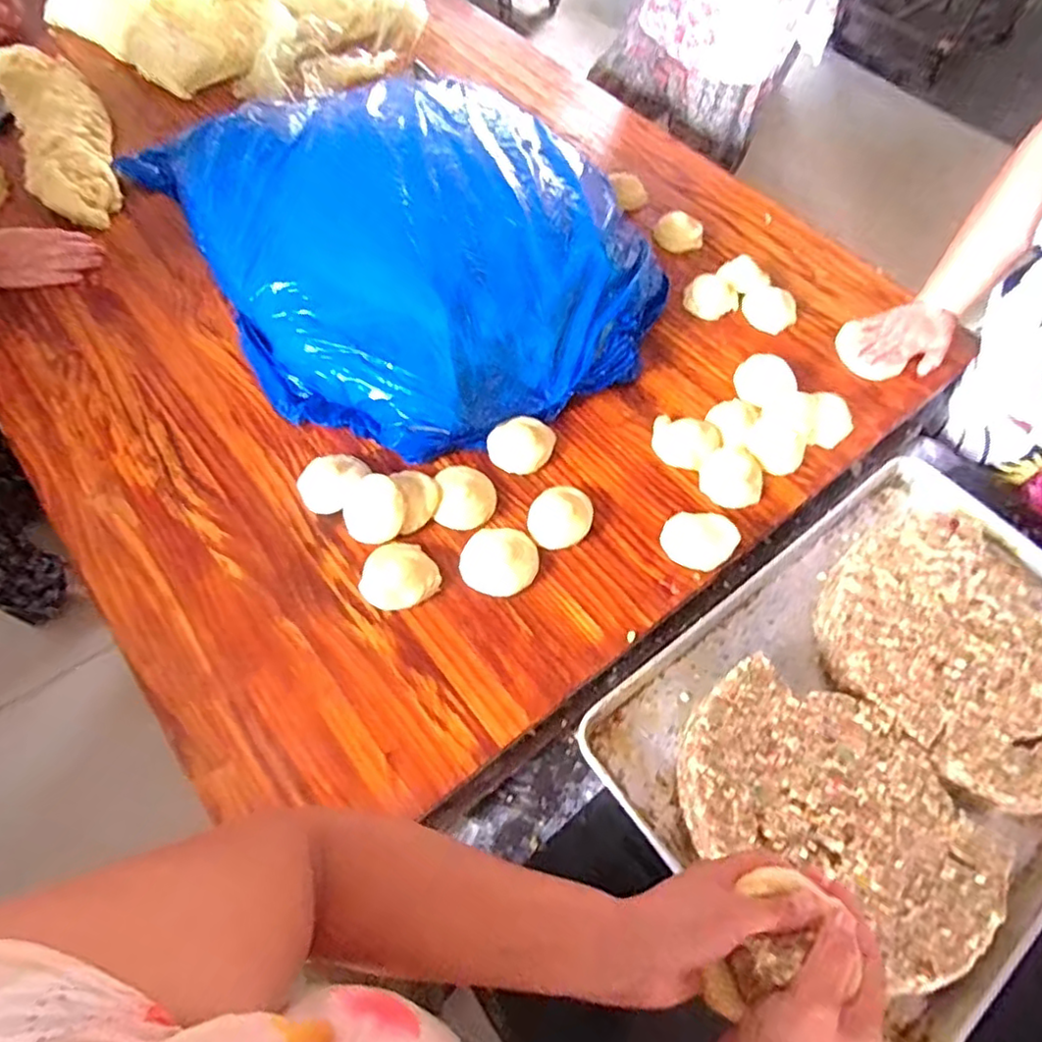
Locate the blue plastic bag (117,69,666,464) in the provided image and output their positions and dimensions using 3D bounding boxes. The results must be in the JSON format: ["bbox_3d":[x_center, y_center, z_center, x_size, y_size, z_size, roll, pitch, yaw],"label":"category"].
[{"bbox_3d":[-0.165,-0.439,0.957,0.626,0.122,0.735,-23,64,-16],"label":"blue plastic bag"}]

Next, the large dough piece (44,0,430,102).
[{"bbox_3d":[-0.528,-1.071,1.306,0.684,0.124,0.536,-37,69,-22],"label":"large dough piece"}]

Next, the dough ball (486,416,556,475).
[{"bbox_3d":[0.005,-0.101,0.829,0.087,0.039,0.067,-38,69,-22],"label":"dough ball"}]

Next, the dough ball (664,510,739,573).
[{"bbox_3d":[0.211,0.020,0.769,0.083,0.034,0.073,35,64,15],"label":"dough ball"}]

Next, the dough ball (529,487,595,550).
[{"bbox_3d":[0.049,-0.006,0.772,0.080,0.040,0.066,-30,67,-19],"label":"dough ball"}]

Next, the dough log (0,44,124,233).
[{"bbox_3d":[-0.766,-0.661,1.067,0.146,0.092,0.487,-25,65,-17],"label":"dough log"}]

